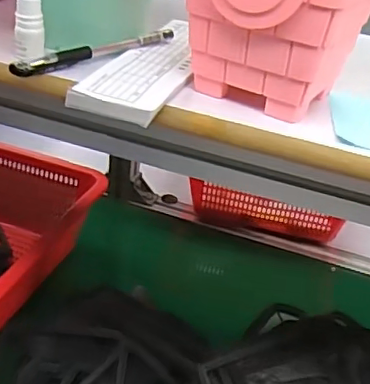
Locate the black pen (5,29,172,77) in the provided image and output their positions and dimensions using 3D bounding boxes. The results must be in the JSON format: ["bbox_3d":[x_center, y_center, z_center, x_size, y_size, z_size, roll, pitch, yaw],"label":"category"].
[{"bbox_3d":[-0.067,-0.111,0.453,0.149,0.015,0.009,-22,42,-38],"label":"black pen"}]

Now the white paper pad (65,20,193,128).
[{"bbox_3d":[-0.023,-0.099,0.451,0.062,0.017,0.180,15,33,11],"label":"white paper pad"}]

